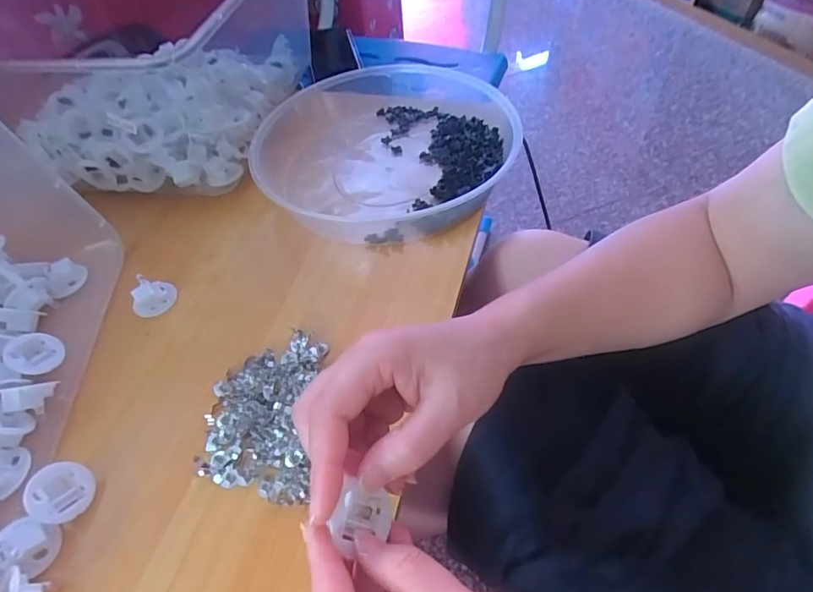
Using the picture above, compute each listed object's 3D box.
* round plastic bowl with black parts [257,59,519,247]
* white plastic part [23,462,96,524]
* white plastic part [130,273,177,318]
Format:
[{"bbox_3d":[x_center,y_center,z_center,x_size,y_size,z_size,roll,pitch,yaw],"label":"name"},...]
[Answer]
[{"bbox_3d":[-0.017,-0.139,0.450,0.228,0.071,0.226,-2,53,3],"label":"round plastic bowl with black parts"},{"bbox_3d":[-0.207,0.119,0.291,0.034,0.015,0.033,21,44,-22],"label":"white plastic part"},{"bbox_3d":[-0.204,-0.001,0.392,0.026,0.019,0.031,3,53,7],"label":"white plastic part"}]

